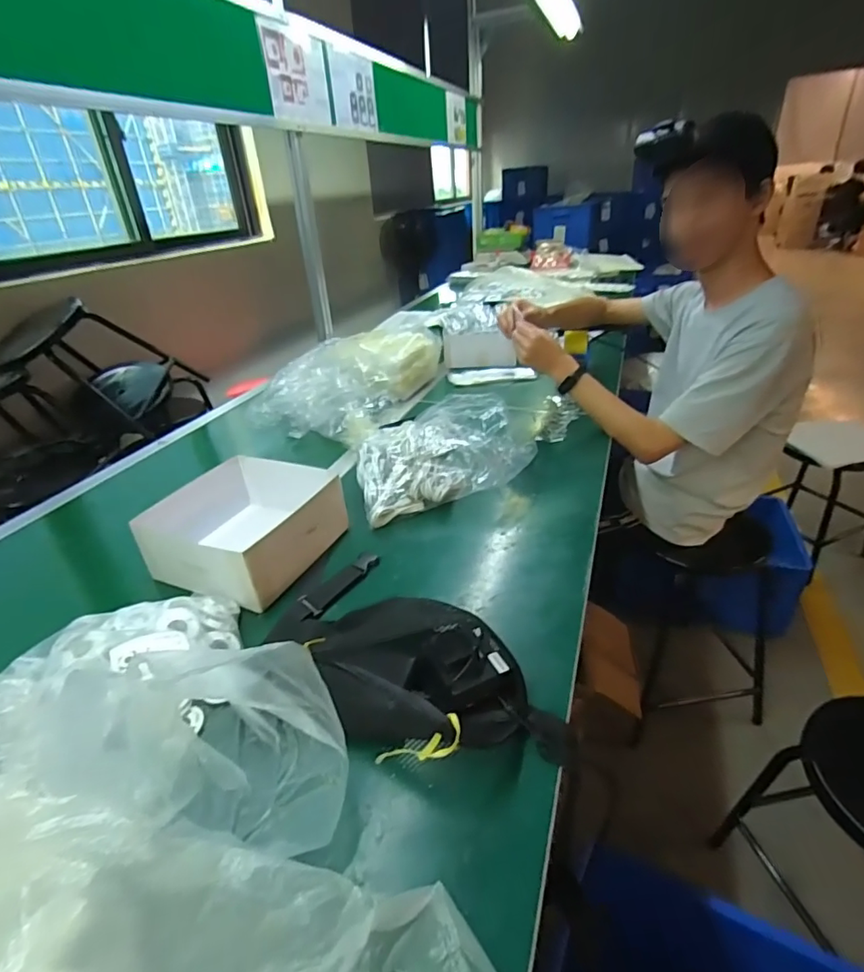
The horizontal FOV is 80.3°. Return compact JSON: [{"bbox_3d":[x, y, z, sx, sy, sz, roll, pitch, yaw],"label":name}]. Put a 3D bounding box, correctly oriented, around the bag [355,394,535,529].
[{"bbox_3d":[0.004,-0.069,0.881,0.309,0.120,0.188,-17,32,-21],"label":"bag"}]

